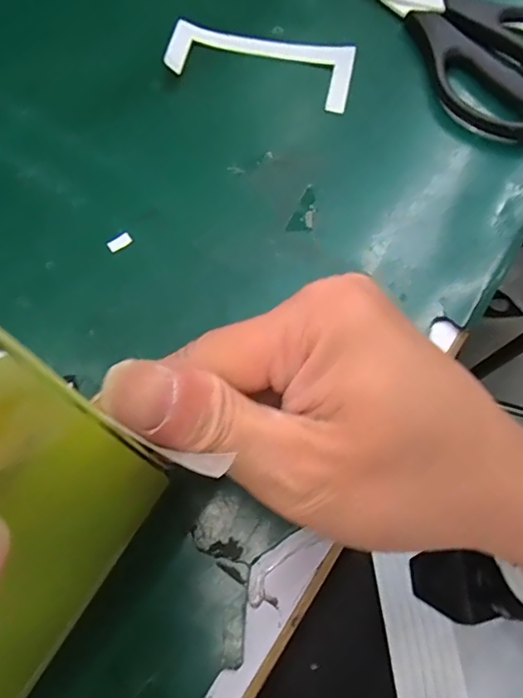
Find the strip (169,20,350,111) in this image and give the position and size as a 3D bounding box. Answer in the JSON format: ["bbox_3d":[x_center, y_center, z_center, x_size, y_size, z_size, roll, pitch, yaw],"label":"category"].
[{"bbox_3d":[-0.001,-0.151,0.276,0.097,0.009,0.037,12,71,3],"label":"strip"}]

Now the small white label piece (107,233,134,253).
[{"bbox_3d":[-0.065,-0.049,0.241,0.011,0.004,0.006,-35,84,-13],"label":"small white label piece"}]

